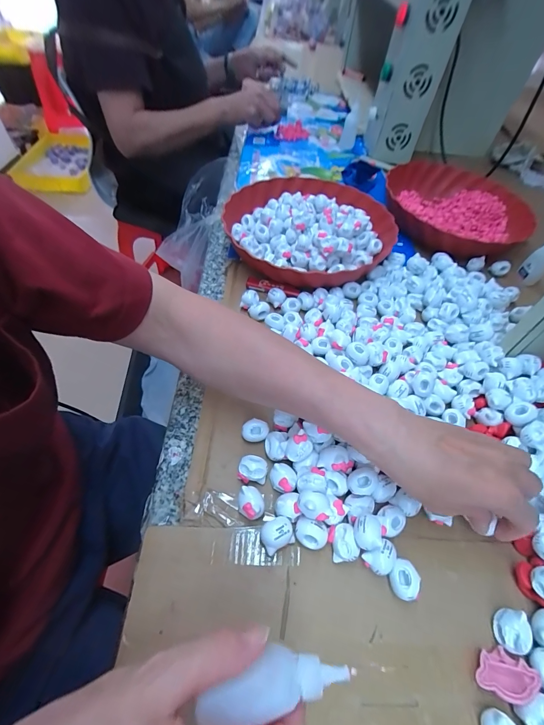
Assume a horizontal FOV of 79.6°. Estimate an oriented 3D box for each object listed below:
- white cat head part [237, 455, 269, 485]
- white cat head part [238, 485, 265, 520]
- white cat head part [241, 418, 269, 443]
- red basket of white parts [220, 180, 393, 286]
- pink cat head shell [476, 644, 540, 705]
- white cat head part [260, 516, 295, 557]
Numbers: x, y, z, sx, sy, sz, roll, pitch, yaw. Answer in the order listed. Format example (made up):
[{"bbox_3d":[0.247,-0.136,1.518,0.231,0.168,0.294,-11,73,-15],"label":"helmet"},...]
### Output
[{"bbox_3d":[-0.017,0.096,0.291,0.024,0.022,0.020,13,53,5],"label":"white cat head part"},{"bbox_3d":[-0.017,0.118,0.273,0.021,0.019,0.023,0,54,-1],"label":"white cat head part"},{"bbox_3d":[-0.016,0.067,0.313,0.025,0.022,0.017,-3,54,-7],"label":"white cat head part"},{"bbox_3d":[0.055,-0.193,0.476,0.241,0.061,0.225,-2,53,-6],"label":"red basket of white parts"},{"bbox_3d":[0.155,0.208,0.218,0.034,0.016,0.026,19,54,10],"label":"pink cat head shell"},{"bbox_3d":[0.004,0.136,0.258,0.025,0.020,0.021,-21,58,-19],"label":"white cat head part"}]

